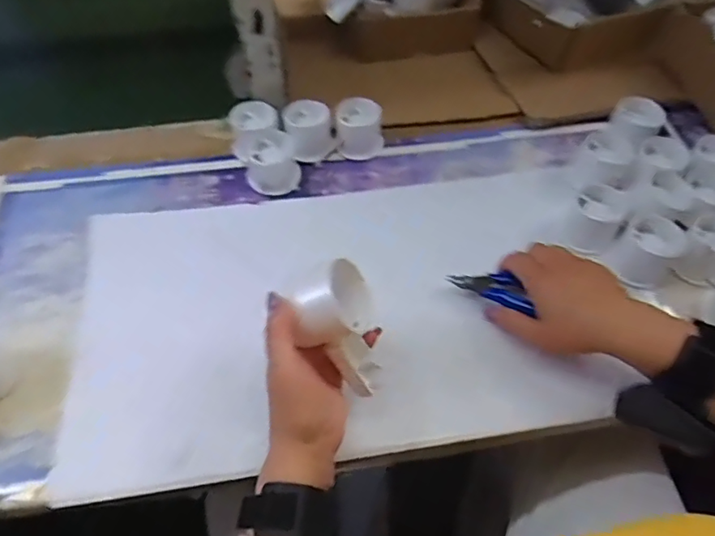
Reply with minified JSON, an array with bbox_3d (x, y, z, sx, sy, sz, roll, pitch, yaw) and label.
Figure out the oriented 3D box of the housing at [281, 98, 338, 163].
[{"bbox_3d":[-0.056,-0.159,0.627,0.058,0.050,0.067,-7,55,-7],"label":"housing"}]

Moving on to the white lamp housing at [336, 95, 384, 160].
[{"bbox_3d":[0.003,-0.166,0.632,0.056,0.047,0.052,0,55,-1],"label":"white lamp housing"}]

